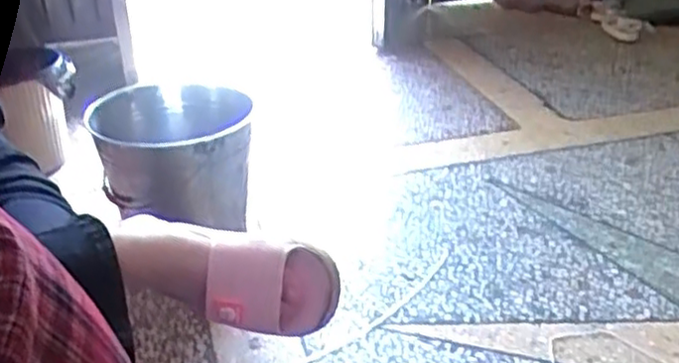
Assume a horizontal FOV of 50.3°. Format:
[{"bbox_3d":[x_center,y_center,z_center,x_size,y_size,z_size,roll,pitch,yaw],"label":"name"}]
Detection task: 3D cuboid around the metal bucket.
[{"bbox_3d":[-0.327,-0.052,1.453,0.288,0.229,0.279,0,30,0],"label":"metal bucket"}]

